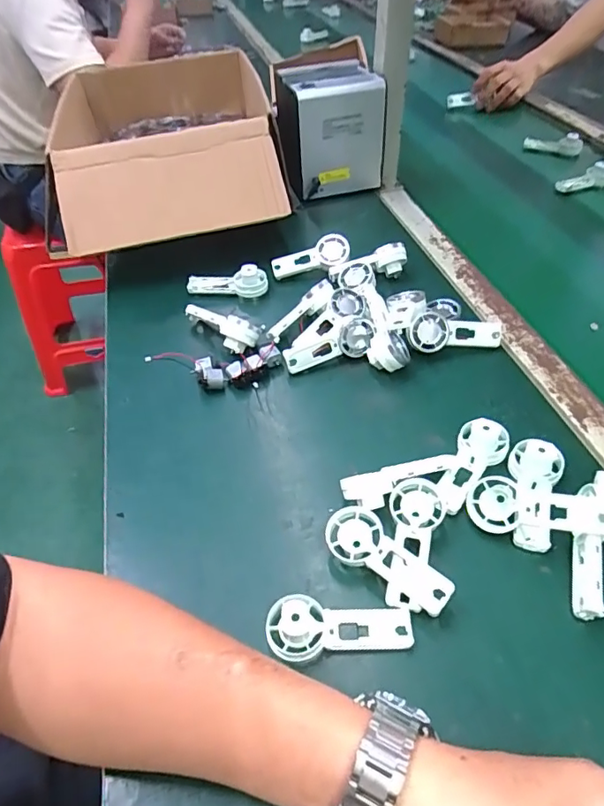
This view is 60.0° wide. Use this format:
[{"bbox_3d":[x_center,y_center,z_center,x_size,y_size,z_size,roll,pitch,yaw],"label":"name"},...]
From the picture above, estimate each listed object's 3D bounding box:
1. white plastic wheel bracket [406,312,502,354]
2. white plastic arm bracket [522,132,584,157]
[{"bbox_3d":[0.151,-0.069,0.524,0.095,0.037,0.020,3,14,-6],"label":"white plastic wheel bracket"},{"bbox_3d":[0.439,-0.456,0.913,0.095,0.028,0.023,16,48,20],"label":"white plastic arm bracket"}]

